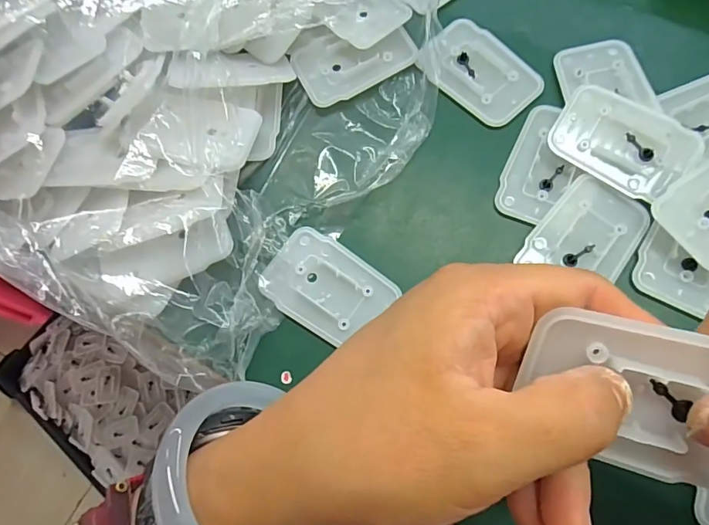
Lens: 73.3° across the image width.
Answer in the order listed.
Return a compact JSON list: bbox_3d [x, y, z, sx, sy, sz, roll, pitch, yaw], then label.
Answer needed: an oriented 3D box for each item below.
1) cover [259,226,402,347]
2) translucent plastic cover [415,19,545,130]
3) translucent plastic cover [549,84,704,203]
[{"bbox_3d":[-0.014,0.012,0.245,0.063,0.008,0.043,31,77,14],"label":"cover"},{"bbox_3d":[0.070,-0.109,0.271,0.048,0.006,0.068,-43,73,-9],"label":"translucent plastic cover"},{"bbox_3d":[0.137,-0.062,0.243,0.065,0.013,0.044,33,78,15],"label":"translucent plastic cover"}]

